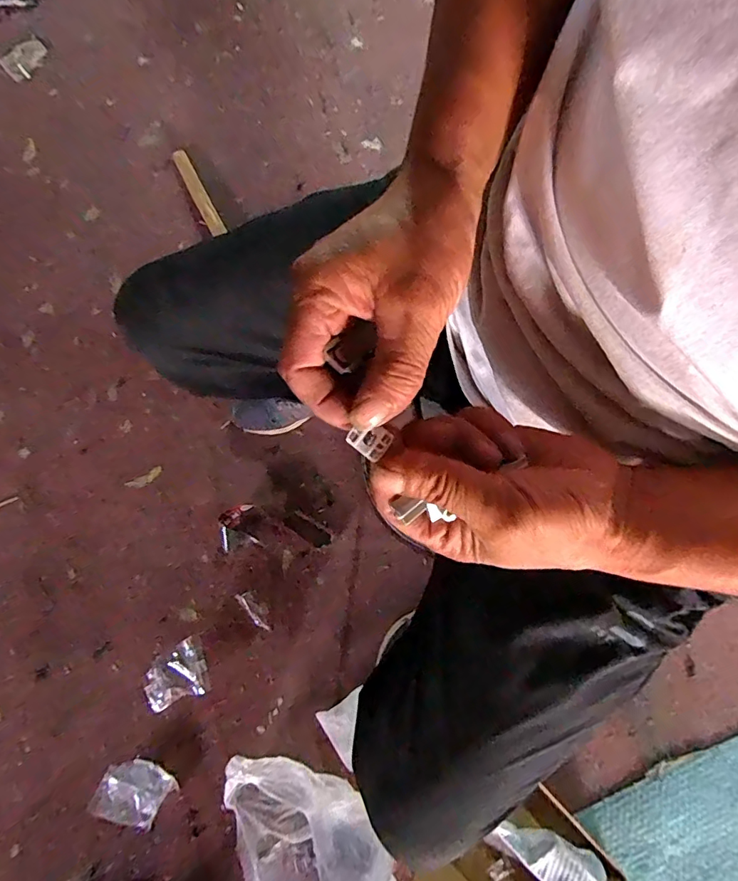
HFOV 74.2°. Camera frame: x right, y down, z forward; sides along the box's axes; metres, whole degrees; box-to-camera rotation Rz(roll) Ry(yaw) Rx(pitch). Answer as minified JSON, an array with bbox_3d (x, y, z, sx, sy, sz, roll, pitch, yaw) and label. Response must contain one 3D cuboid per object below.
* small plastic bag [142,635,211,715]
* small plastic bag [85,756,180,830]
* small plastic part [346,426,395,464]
[{"bbox_3d":[-0.332,0.399,0.832,0.114,0.027,0.091,-22,80,-5],"label":"small plastic bag"},{"bbox_3d":[-0.380,0.572,0.795,0.115,0.034,0.087,18,79,3],"label":"small plastic bag"},{"bbox_3d":[0.001,-0.001,0.248,0.019,0.006,0.018,38,81,6],"label":"small plastic part"}]

